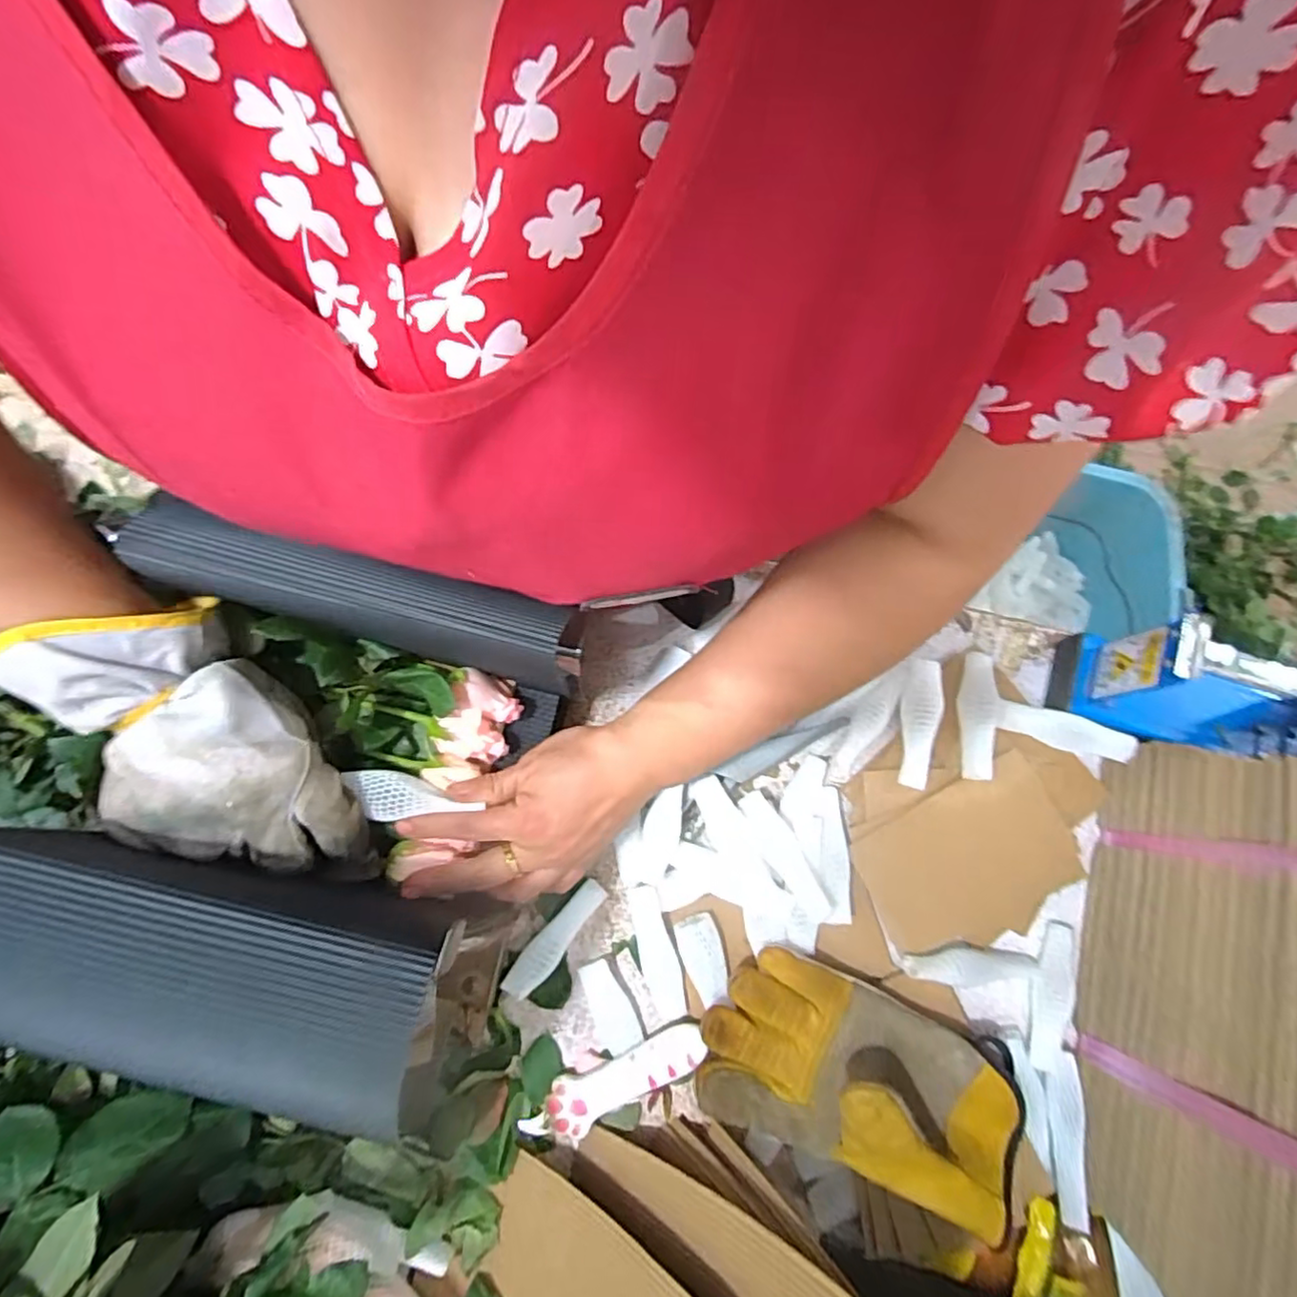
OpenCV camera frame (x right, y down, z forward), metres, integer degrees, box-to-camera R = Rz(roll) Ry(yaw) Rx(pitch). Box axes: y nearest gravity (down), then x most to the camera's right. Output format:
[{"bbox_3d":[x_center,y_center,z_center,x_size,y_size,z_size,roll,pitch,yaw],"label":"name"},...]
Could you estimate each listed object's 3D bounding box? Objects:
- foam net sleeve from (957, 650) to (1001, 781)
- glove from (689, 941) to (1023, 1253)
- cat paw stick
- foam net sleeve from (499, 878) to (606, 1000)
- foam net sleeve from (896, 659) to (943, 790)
[{"bbox_3d":[0.236,0.046,0.463,0.021,0.017,0.093,17,77,4],"label":"foam net sleeve"},{"bbox_3d":[0.132,0.264,0.386,0.194,0.060,0.101,21,77,5],"label":"glove"},{"bbox_3d":[-0.022,0.280,0.415,0.124,0.014,0.032,-23,78,-5],"label":"cat paw stick"},{"bbox_3d":[-0.061,0.197,0.436,0.021,0.007,0.087,41,80,9],"label":"foam net sleeve"},{"bbox_3d":[0.195,0.054,0.465,0.024,0.014,0.090,7,77,1],"label":"foam net sleeve"}]

